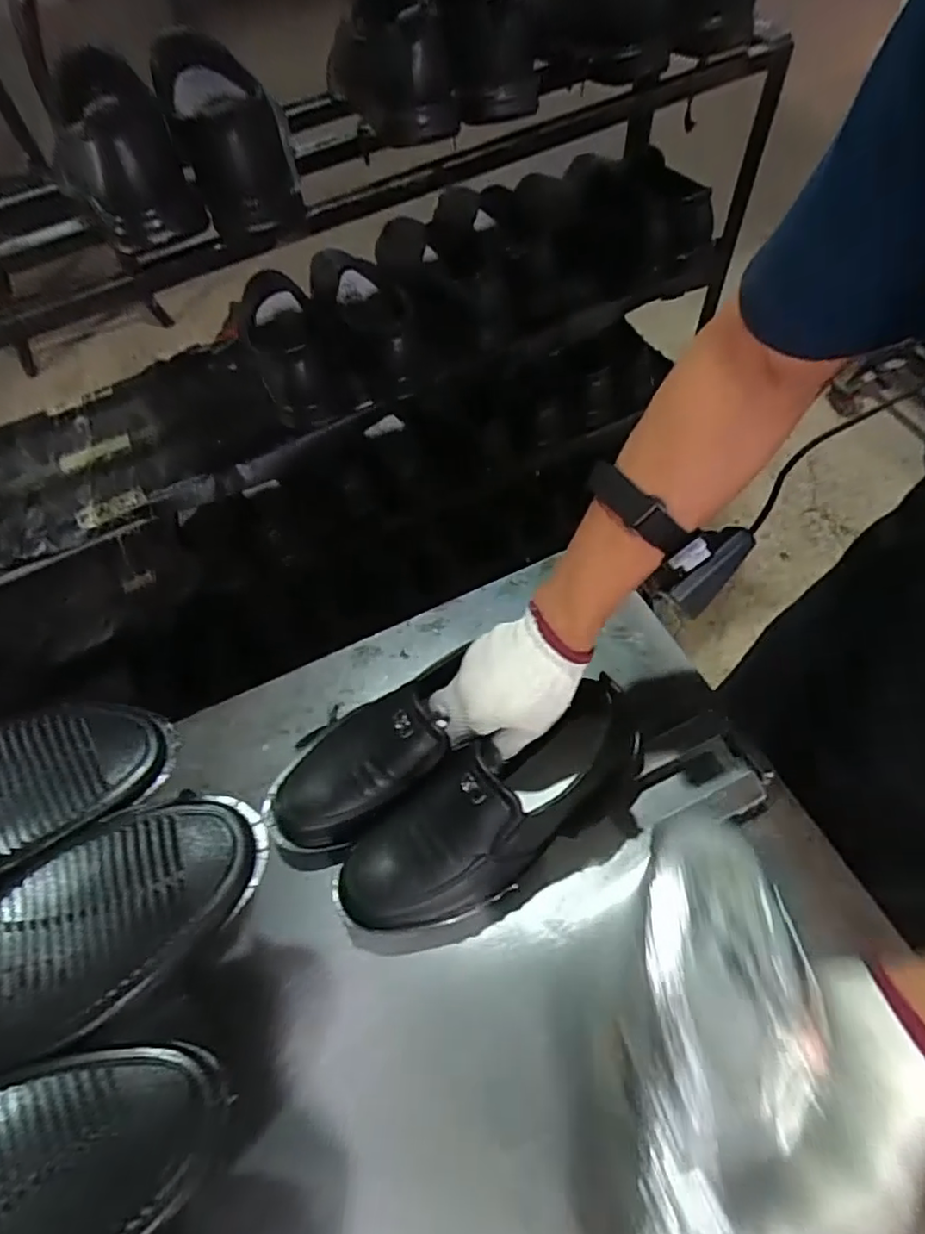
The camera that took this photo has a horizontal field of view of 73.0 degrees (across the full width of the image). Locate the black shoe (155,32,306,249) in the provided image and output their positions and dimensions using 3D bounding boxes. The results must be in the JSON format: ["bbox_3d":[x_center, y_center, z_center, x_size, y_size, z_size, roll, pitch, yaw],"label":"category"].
[{"bbox_3d":[-0.216,-0.451,0.582,0.083,0.075,0.245,-19,60,-7],"label":"black shoe"}]

